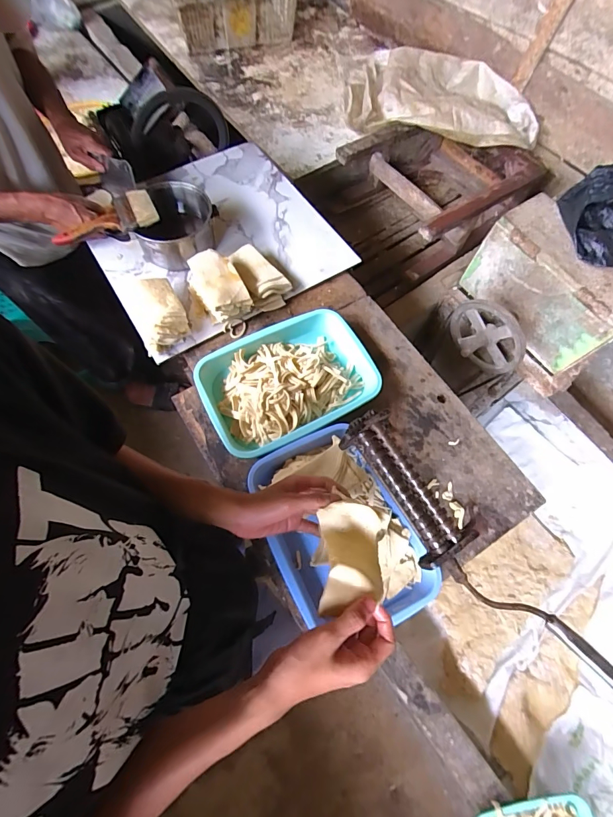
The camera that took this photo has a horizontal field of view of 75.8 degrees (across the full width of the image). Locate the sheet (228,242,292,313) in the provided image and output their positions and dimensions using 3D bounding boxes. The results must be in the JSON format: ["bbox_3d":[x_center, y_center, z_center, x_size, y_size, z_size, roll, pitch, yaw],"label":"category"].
[{"bbox_3d":[-0.097,-0.276,0.803,0.083,0.045,0.142,-29,73,-12],"label":"sheet"}]

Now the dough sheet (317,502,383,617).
[{"bbox_3d":[0.050,0.168,0.447,0.069,0.037,0.114,1,69,-2],"label":"dough sheet"}]

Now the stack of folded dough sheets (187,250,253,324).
[{"bbox_3d":[-0.172,-0.234,0.767,0.085,0.077,0.140,-27,73,-11],"label":"stack of folded dough sheets"}]

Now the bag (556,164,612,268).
[{"bbox_3d":[0.643,-0.394,0.807,0.180,0.086,0.206,-1,70,-2],"label":"bag"}]

